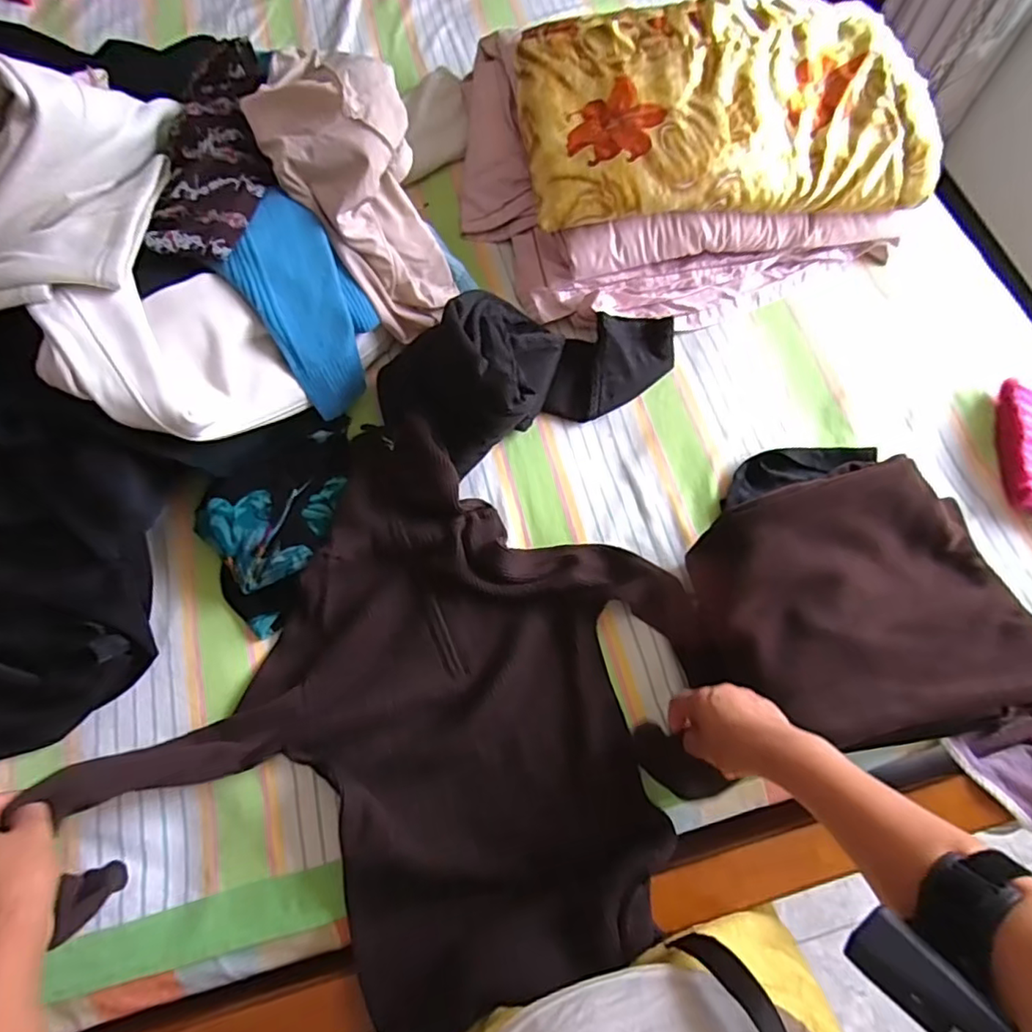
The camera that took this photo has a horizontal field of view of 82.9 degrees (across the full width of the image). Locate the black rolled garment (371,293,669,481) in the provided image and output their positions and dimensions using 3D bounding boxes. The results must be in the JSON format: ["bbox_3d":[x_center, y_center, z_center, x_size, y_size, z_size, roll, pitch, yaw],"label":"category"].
[{"bbox_3d":[0.025,-0.196,0.751,0.371,0.138,0.184,-16,70,-20],"label":"black rolled garment"}]

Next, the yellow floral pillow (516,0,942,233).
[{"bbox_3d":[0.271,-0.557,0.792,0.514,0.080,0.311,-6,70,-3],"label":"yellow floral pillow"}]

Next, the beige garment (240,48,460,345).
[{"bbox_3d":[-0.186,-0.383,0.720,0.147,0.307,0.139,-37,40,-13],"label":"beige garment"}]

